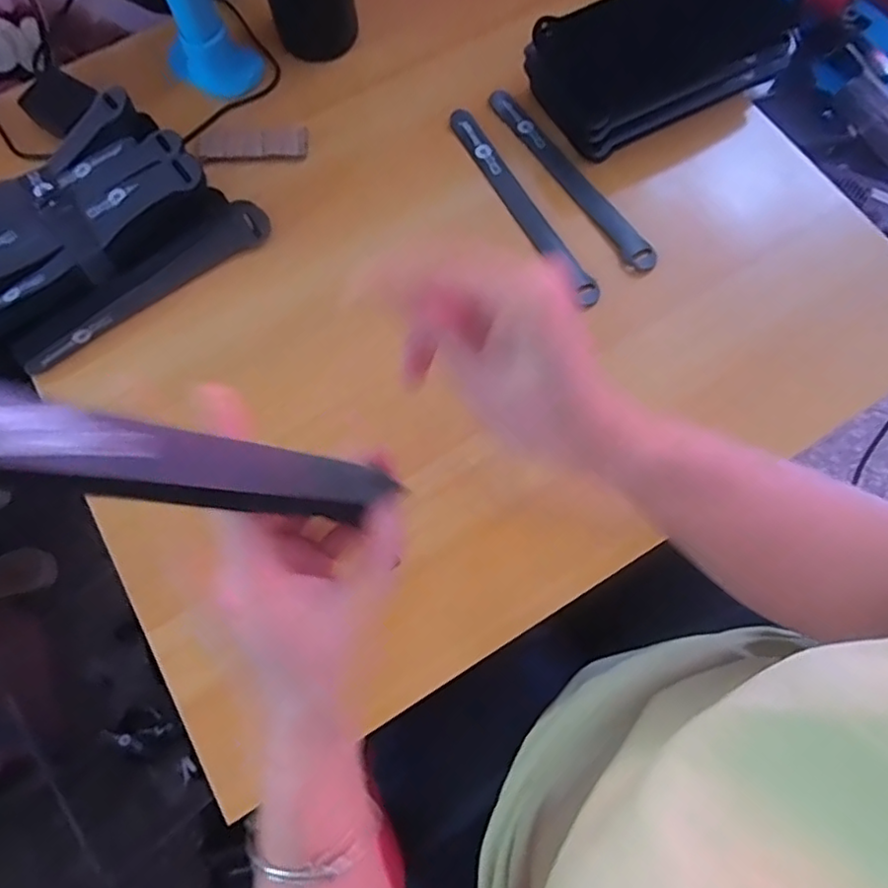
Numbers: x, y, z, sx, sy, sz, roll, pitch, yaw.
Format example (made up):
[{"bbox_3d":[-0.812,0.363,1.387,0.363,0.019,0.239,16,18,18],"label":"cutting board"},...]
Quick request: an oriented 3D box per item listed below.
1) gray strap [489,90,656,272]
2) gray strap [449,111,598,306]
[{"bbox_3d":[0.096,-0.210,0.461,0.020,0.009,0.199,-31,75,-8],"label":"gray strap"},{"bbox_3d":[0.058,-0.185,0.457,0.020,0.010,0.200,-28,74,-7],"label":"gray strap"}]

